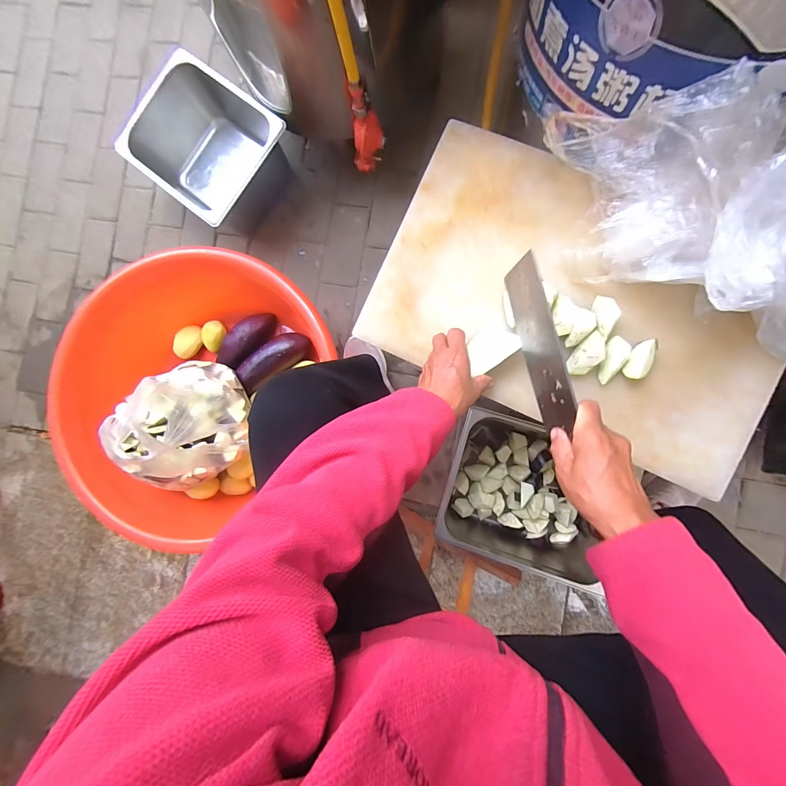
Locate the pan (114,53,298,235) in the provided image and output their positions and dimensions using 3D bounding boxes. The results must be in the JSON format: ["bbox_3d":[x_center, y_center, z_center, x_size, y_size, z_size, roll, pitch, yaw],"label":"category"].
[{"bbox_3d":[-0.415,-0.558,0.804,0.323,0.164,0.279,39,93,6],"label":"pan"}]

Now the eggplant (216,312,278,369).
[{"bbox_3d":[-0.355,-0.135,0.819,0.064,0.052,0.166,40,74,6],"label":"eggplant"}]

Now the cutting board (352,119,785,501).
[{"bbox_3d":[0.257,-0.132,0.476,0.555,0.028,0.354,26,92,7],"label":"cutting board"}]

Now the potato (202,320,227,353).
[{"bbox_3d":[-0.446,-0.142,0.836,0.047,0.037,0.075,6,89,7],"label":"potato"}]

